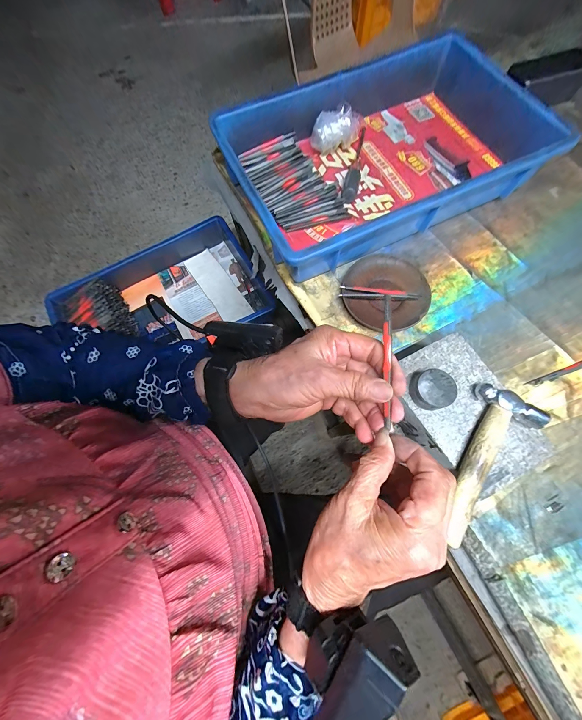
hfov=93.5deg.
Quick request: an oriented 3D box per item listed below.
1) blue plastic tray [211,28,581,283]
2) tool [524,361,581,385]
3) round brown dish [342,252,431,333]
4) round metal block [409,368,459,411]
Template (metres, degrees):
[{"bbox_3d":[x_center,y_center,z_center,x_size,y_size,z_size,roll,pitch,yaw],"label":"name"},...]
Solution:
[{"bbox_3d":[0.139,-0.311,0.409,0.421,0.072,0.271,-25,74,-6],"label":"blue plastic tray"},{"bbox_3d":[0.341,0.013,0.340,0.106,0.004,0.009,-20,73,-5],"label":"tool"},{"bbox_3d":[0.133,-0.097,0.376,0.111,0.014,0.113,0,72,1],"label":"round brown dish"},{"bbox_3d":[0.139,0.030,0.272,0.037,0.022,0.037,-1,74,2],"label":"round metal block"}]

